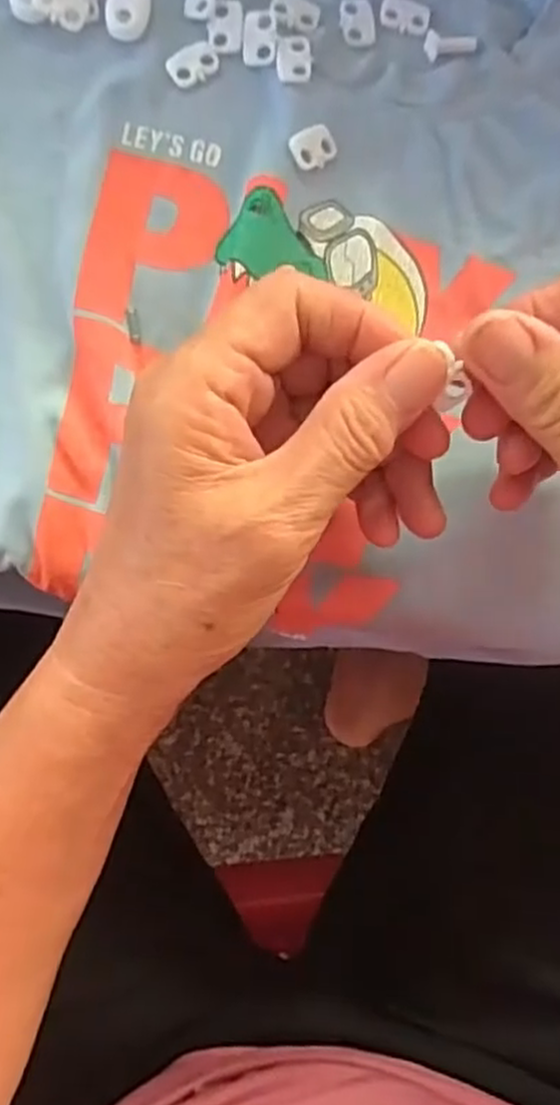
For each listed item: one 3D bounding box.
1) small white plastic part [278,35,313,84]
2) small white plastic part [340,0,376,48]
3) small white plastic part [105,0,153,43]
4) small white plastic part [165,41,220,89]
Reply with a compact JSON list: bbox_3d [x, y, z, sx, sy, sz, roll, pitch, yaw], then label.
[{"bbox_3d":[0.005,-0.180,0.274,0.013,0.004,0.019,0,84,-6],"label":"small white plastic part"},{"bbox_3d":[0.029,-0.198,0.280,0.013,0.004,0.020,-9,85,-6],"label":"small white plastic part"},{"bbox_3d":[-0.054,-0.195,0.271,0.015,0.005,0.022,10,83,-4],"label":"small white plastic part"},{"bbox_3d":[-0.031,-0.178,0.273,0.019,0.004,0.012,-31,88,-8],"label":"small white plastic part"}]

